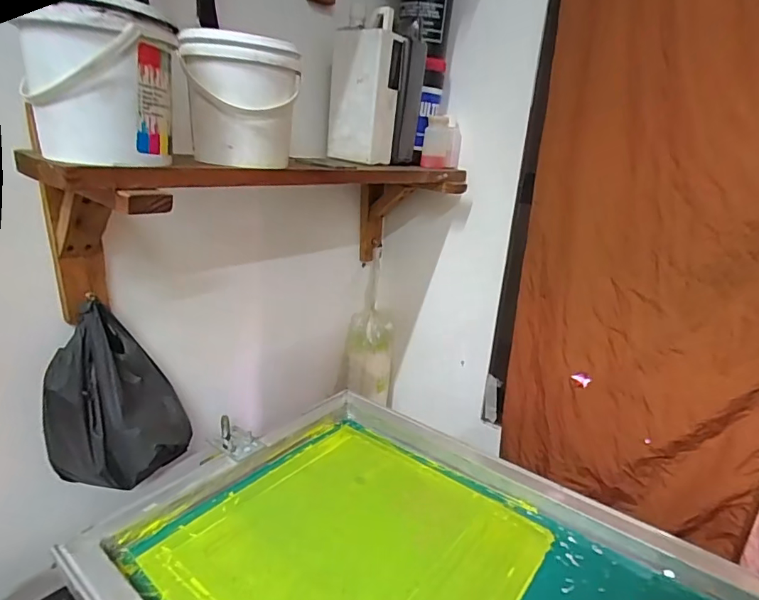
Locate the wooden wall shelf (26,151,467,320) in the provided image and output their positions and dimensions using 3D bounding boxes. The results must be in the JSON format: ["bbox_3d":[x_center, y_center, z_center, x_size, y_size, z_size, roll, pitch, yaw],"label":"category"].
[{"bbox_3d":[-0.124,-0.107,0.677,0.213,0.186,0.615,16,18,36],"label":"wooden wall shelf"}]

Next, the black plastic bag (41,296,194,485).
[{"bbox_3d":[-0.334,0.135,0.580,0.154,0.241,0.069,-2,16,-25],"label":"black plastic bag"}]

